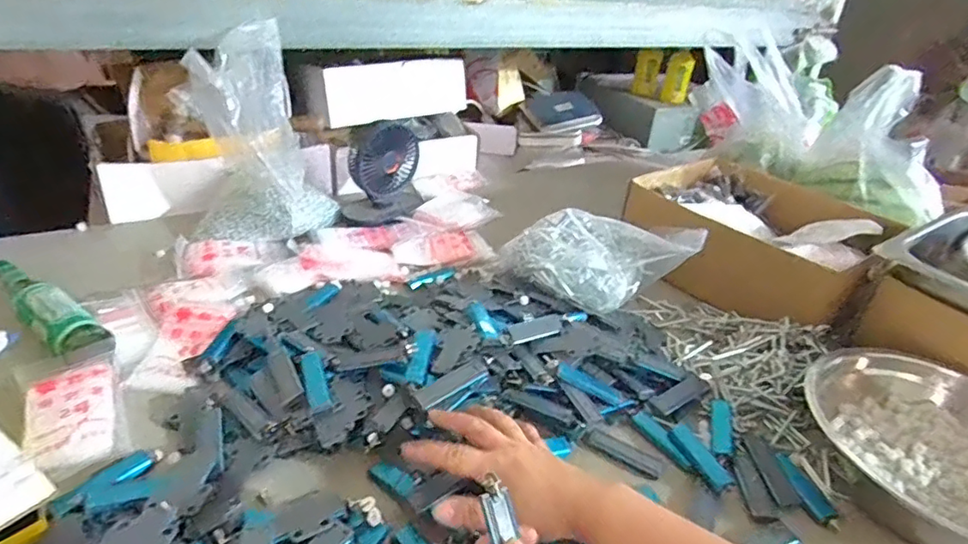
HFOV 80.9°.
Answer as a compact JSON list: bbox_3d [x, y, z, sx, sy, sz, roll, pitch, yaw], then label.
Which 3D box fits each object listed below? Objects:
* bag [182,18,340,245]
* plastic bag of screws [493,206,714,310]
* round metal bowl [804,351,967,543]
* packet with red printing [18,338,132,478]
[{"bbox_3d":[-0.313,-0.192,0.804,0.188,0.261,0.134,0,33,-11],"label":"bag"},{"bbox_3d":[0.145,-0.019,0.773,0.259,0.099,0.124,16,33,15],"label":"plastic bag of screws"},{"bbox_3d":[0.442,0.172,0.550,0.248,0.064,0.255,5,32,-3],"label":"round metal bowl"},{"bbox_3d":[-0.388,0.123,0.535,0.079,0.016,0.157,-14,38,-30],"label":"packet with red printing"}]

